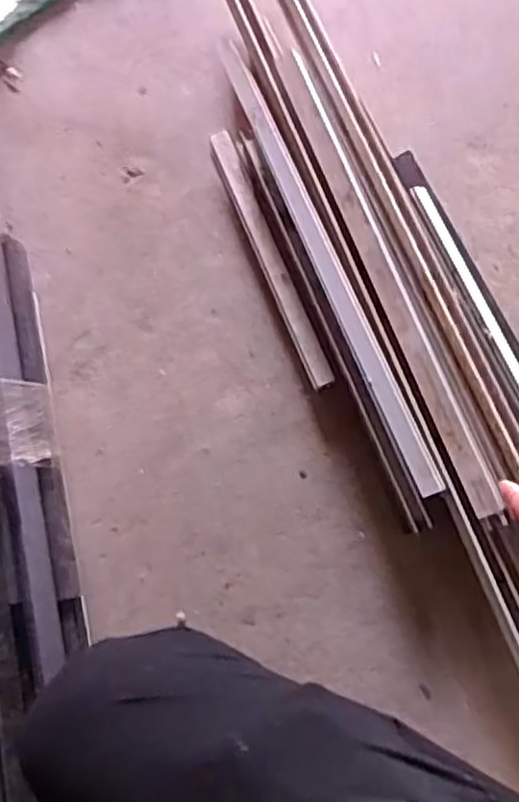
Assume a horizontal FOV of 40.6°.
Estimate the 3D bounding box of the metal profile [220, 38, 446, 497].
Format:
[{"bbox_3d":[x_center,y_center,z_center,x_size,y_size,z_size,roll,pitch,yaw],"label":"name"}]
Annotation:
[{"bbox_3d":[0.070,-0.163,0.775,0.029,0.016,0.564,-22,80,-4],"label":"metal profile"}]

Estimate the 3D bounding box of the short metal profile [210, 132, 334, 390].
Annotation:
[{"bbox_3d":[0.010,-0.166,0.805,0.023,0.030,0.326,-22,80,-4],"label":"short metal profile"}]

